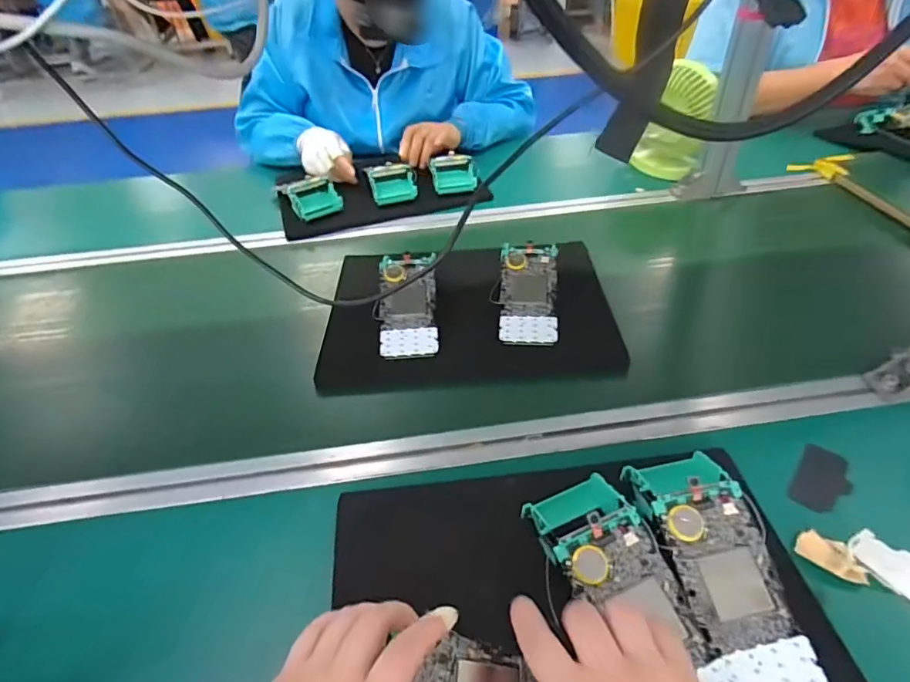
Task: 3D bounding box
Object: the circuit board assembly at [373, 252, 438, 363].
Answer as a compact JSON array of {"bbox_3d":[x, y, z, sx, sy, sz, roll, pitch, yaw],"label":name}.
[{"bbox_3d":[-0.059,-0.043,0.630,0.073,0.019,0.143,-3,62,-1],"label":"circuit board assembly"}]

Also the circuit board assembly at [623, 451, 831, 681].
[{"bbox_3d":[0.189,0.167,0.374,0.078,0.030,0.167,-9,57,-7],"label":"circuit board assembly"}]

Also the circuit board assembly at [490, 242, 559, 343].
[{"bbox_3d":[0.087,-0.059,0.633,0.077,0.014,0.145,3,62,6],"label":"circuit board assembly"}]

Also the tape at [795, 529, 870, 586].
[{"bbox_3d":[0.294,0.167,0.400,0.024,0.007,0.048,-33,50,-30],"label":"tape"}]

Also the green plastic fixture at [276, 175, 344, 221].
[{"bbox_3d":[-0.232,-0.232,0.842,0.084,0.045,0.057,-26,47,-24],"label":"green plastic fixture"}]

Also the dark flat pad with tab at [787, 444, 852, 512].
[{"bbox_3d":[0.327,0.124,0.459,0.040,0.011,0.068,27,50,29],"label":"dark flat pad with tab"}]

